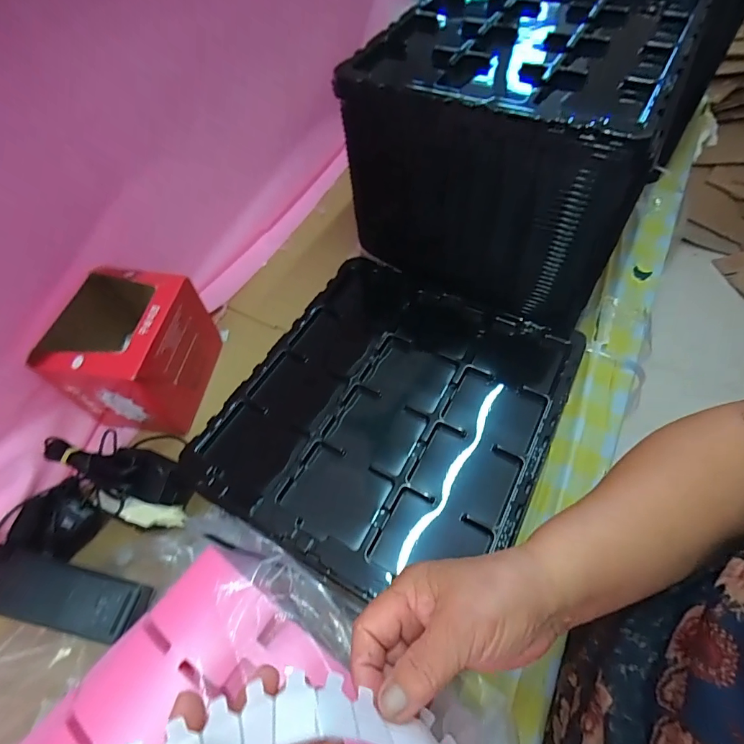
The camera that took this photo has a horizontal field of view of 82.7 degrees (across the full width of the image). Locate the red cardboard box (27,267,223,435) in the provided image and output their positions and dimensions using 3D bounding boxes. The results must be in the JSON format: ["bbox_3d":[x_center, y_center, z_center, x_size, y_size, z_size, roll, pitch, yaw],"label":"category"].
[{"bbox_3d":[-0.289,-0.025,0.528,0.119,0.133,0.148,4,58,7],"label":"red cardboard box"}]

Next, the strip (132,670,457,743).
[{"bbox_3d":[-0.068,0.187,0.199,0.209,0.050,0.053,-12,58,-11],"label":"strip"}]

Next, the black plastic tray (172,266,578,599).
[{"bbox_3d":[0.025,0.056,0.506,0.337,0.067,0.370,25,62,19],"label":"black plastic tray"}]

